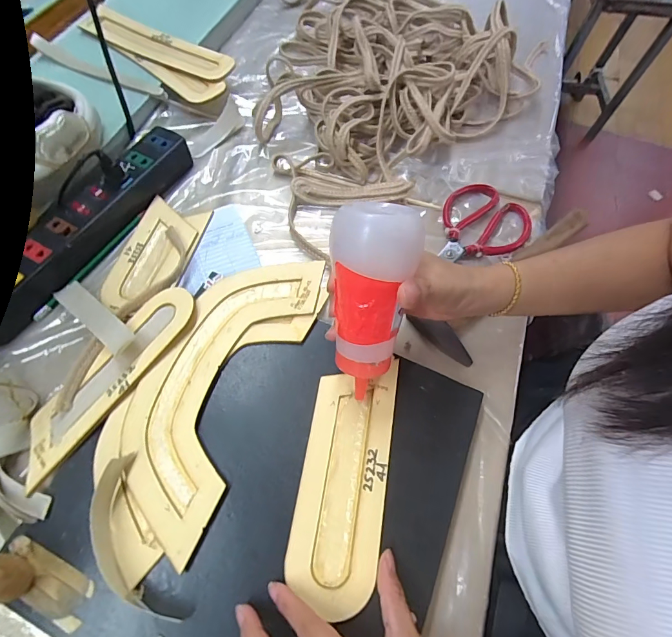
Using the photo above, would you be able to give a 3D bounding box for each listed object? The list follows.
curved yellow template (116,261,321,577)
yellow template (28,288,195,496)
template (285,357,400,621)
[{"bbox_3d":[-0.108,0.048,0.351,0.107,0.006,0.269,21,65,9],"label":"curved yellow template"},{"bbox_3d":[-0.206,0.049,0.355,0.060,0.008,0.193,28,70,29],"label":"yellow template"},{"bbox_3d":[0.007,0.128,0.323,0.069,0.006,0.186,11,64,3],"label":"template"}]

